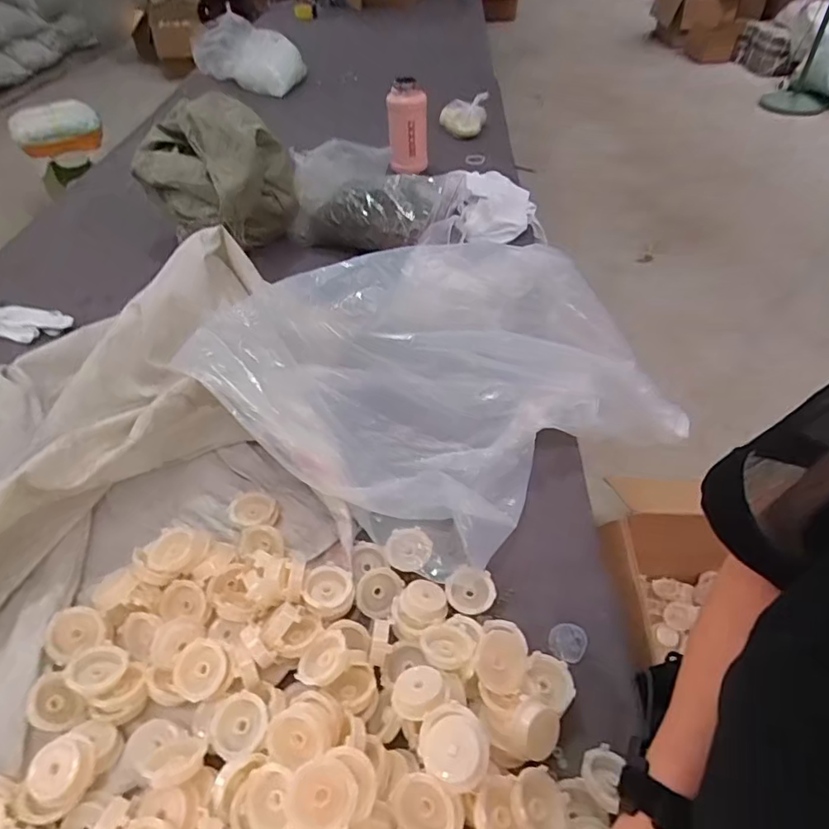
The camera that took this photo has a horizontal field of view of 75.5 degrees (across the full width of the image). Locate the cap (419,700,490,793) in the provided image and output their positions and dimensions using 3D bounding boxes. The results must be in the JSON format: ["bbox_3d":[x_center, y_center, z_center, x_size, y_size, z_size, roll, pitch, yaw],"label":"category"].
[{"bbox_3d":[0.032,0.277,0.450,0.056,0.024,0.063,-23,50,-19],"label":"cap"}]

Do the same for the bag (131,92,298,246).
[{"bbox_3d":[-0.423,-0.491,1.087,0.311,0.238,0.154,18,50,19],"label":"bag"}]

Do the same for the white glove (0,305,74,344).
[{"bbox_3d":[-0.741,-0.173,1.000,0.206,0.025,0.074,10,48,12],"label":"white glove"}]

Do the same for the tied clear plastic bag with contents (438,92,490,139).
[{"bbox_3d":[0.152,-0.931,1.656,0.139,0.077,0.184,6,47,8],"label":"tied clear plastic bag with contents"}]

